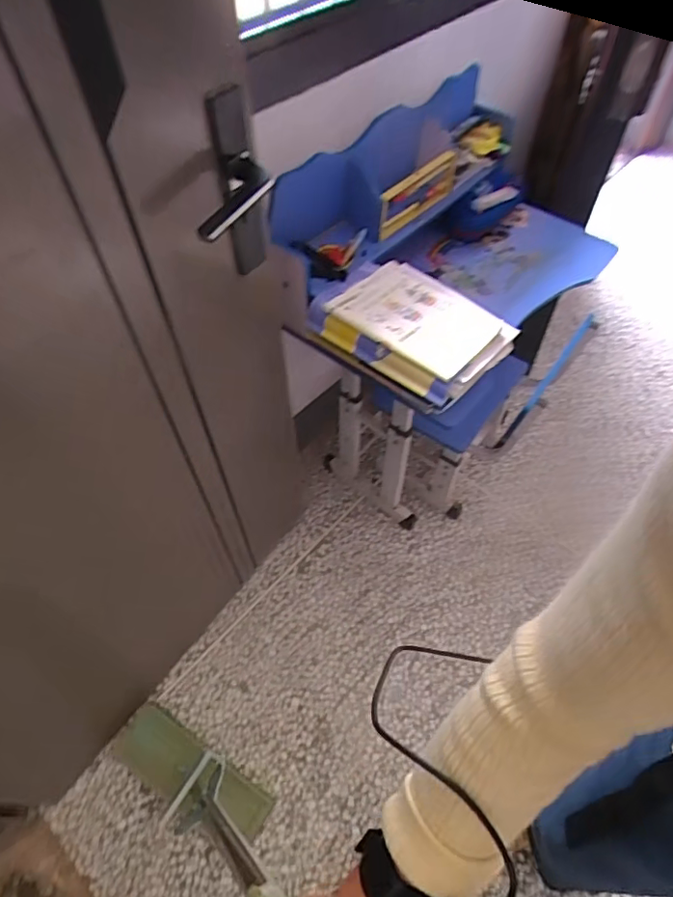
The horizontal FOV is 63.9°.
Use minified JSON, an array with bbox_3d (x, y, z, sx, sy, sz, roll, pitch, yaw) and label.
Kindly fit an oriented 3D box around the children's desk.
[{"bbox_3d":[0.249,-0.261,1.281,0.434,0.813,0.730,34,62,22],"label":"children's desk"}]

